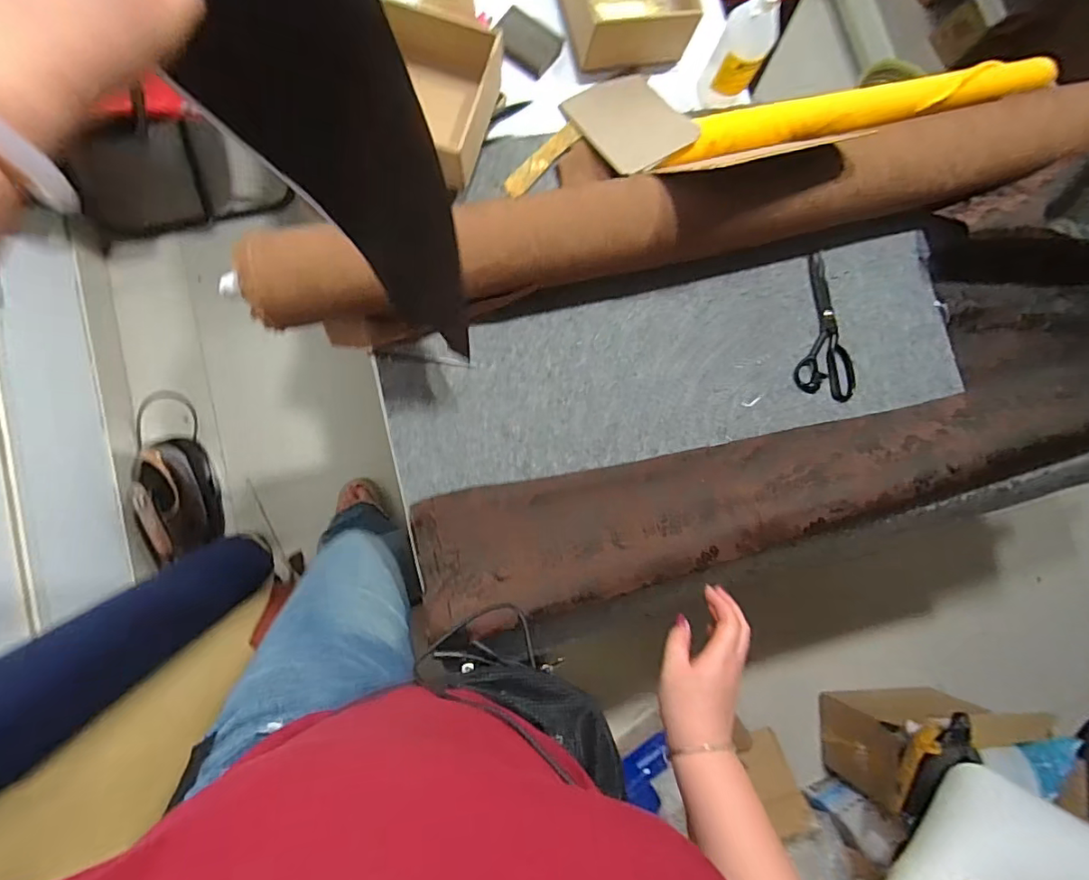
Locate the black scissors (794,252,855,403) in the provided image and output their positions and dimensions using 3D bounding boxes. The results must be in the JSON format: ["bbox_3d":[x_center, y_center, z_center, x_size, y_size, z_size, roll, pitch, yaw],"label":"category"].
[{"bbox_3d":[0.457,-0.187,0.874,0.096,0.014,0.237,5,83,-7],"label":"black scissors"}]

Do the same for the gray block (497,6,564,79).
[{"bbox_3d":[-0.026,-0.622,0.849,0.093,0.019,0.076,32,81,-3],"label":"gray block"}]

